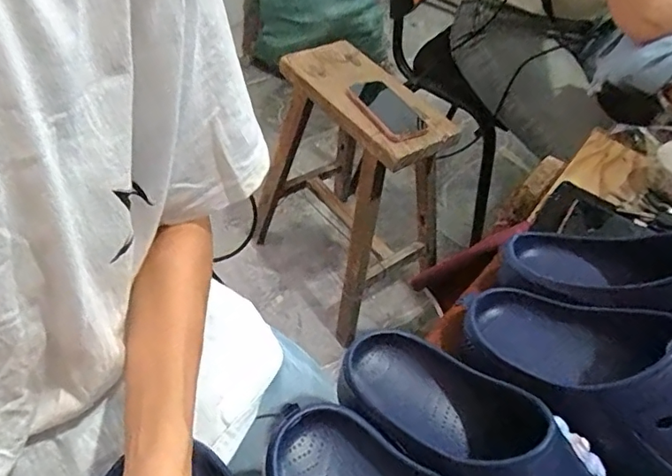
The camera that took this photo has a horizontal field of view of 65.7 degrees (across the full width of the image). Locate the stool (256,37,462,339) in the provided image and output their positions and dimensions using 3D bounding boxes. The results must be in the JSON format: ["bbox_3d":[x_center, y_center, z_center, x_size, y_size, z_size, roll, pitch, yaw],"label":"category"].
[{"bbox_3d":[0.009,-0.100,1.101,0.235,0.449,0.373,-31,58,-30],"label":"stool"}]

